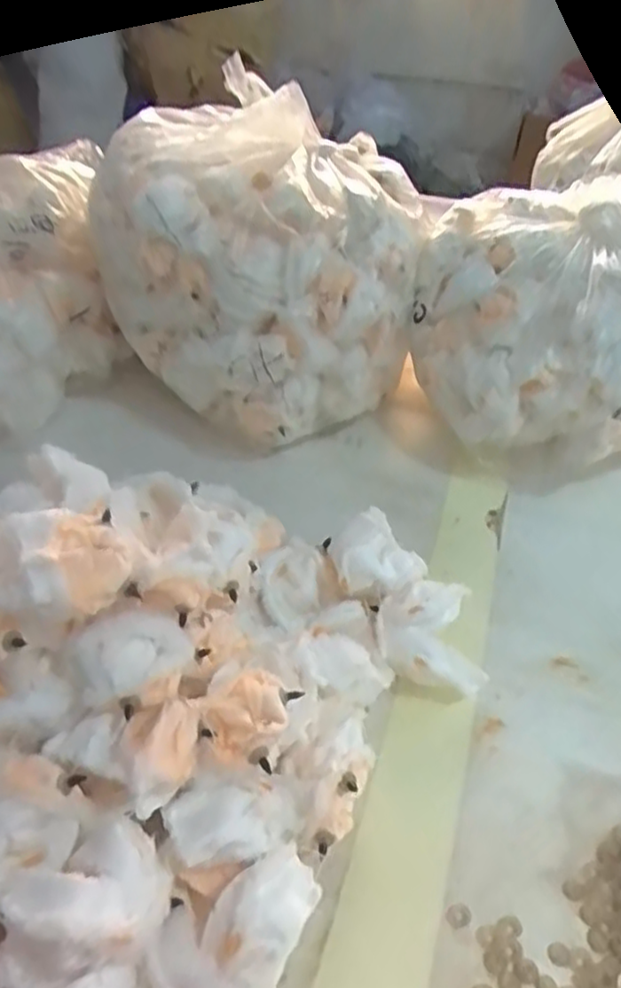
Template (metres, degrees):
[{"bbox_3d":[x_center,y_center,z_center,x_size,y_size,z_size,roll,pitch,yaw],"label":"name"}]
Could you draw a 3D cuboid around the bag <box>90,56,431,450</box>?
[{"bbox_3d":[-0.037,-0.193,0.566,0.245,0.189,0.251,11,42,10],"label":"bag"}]

